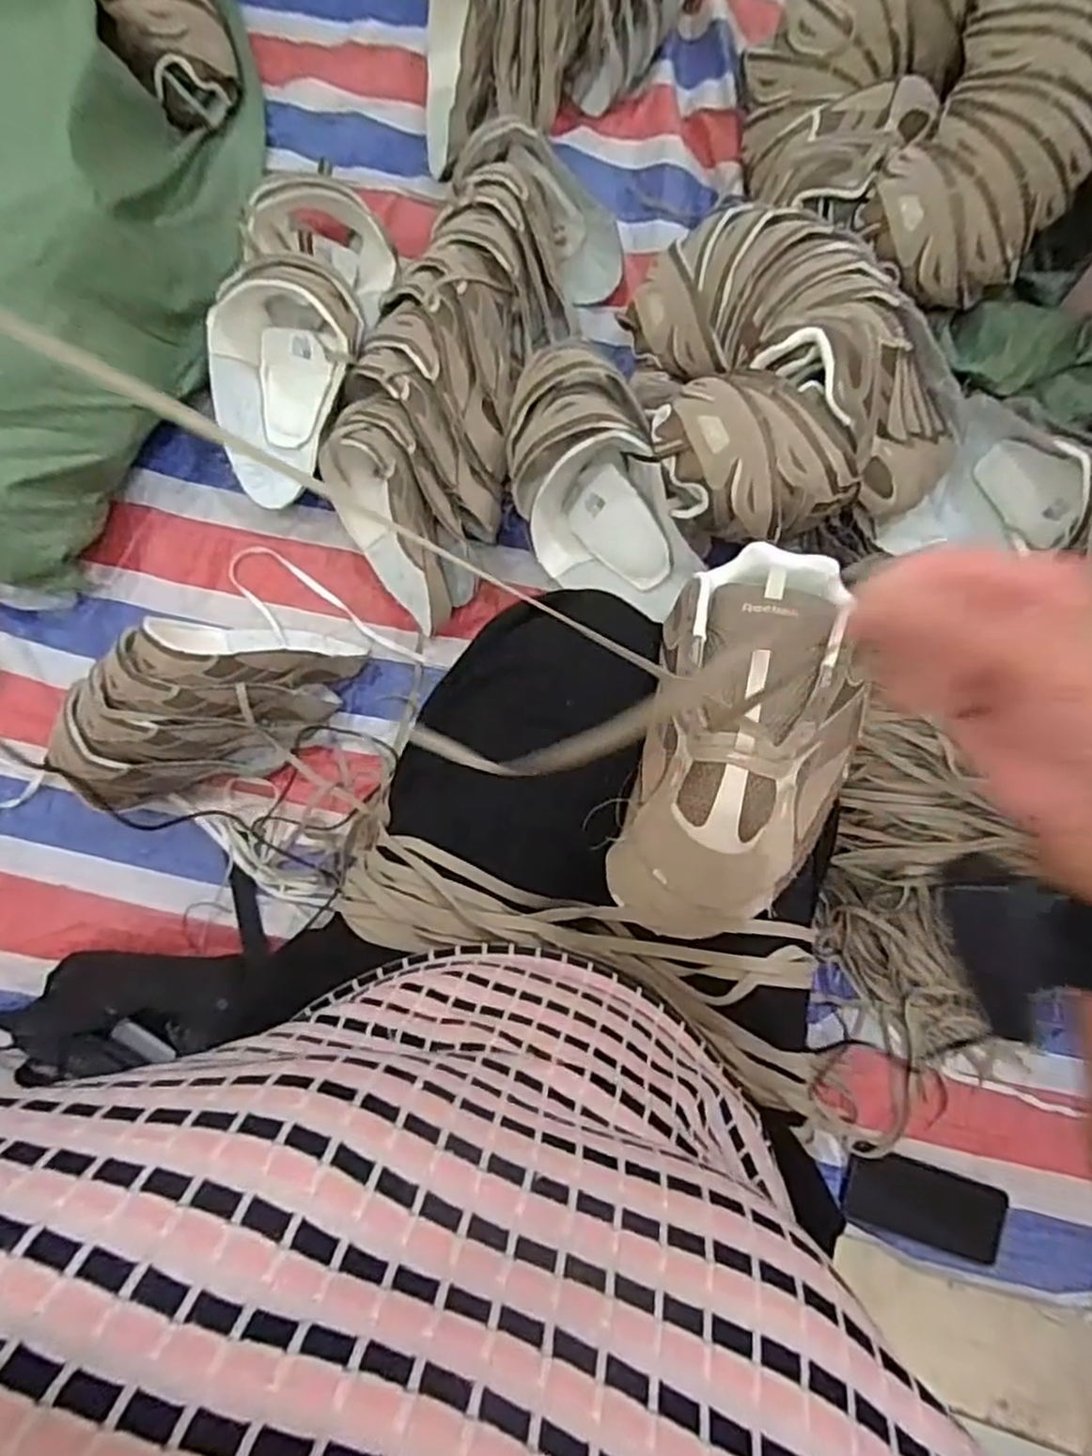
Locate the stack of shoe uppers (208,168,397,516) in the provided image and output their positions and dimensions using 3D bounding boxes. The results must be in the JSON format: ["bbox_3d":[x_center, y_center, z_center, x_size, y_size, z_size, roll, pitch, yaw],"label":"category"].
[{"bbox_3d":[-0.277,-0.446,0.846,0.157,0.131,0.359,12,82,2],"label":"stack of shoe uppers"}]

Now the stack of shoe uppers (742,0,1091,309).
[{"bbox_3d":[0.463,-0.718,0.836,0.438,0.142,0.405,-33,82,-4],"label":"stack of shoe uppers"}]

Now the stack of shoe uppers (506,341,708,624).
[{"bbox_3d":[0.046,-0.249,0.780,0.139,0.133,0.268,-21,82,-3],"label":"stack of shoe uppers"}]

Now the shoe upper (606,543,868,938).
[{"bbox_3d":[0.127,0.003,0.456,0.127,0.057,0.248,13,82,2],"label":"shoe upper"}]

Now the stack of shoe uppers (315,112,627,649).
[{"bbox_3d":[-0.091,-0.418,0.857,0.208,0.159,0.545,24,82,4],"label":"stack of shoe uppers"}]

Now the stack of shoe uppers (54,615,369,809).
[{"bbox_3d":[-0.366,-0.021,0.808,0.279,0.132,0.222,6,81,1],"label":"stack of shoe uppers"}]

